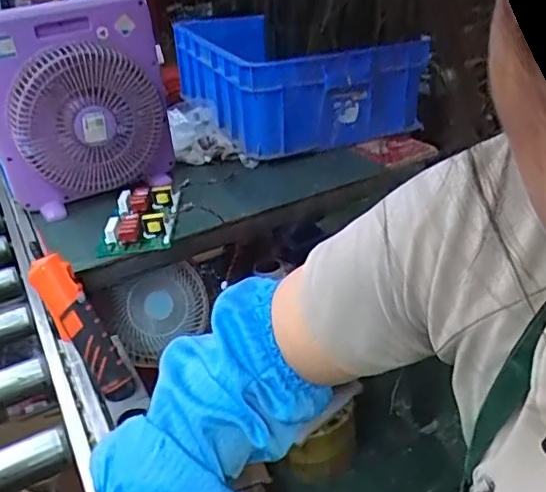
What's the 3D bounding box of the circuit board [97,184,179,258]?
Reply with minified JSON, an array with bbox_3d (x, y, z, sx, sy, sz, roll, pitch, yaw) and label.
[{"bbox_3d":[-0.220,-0.048,0.982,0.116,0.040,0.188,-5,28,3],"label":"circuit board"}]

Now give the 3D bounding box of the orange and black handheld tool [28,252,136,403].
[{"bbox_3d":[-0.229,0.100,0.696,0.039,0.191,0.040,-20,12,45],"label":"orange and black handheld tool"}]

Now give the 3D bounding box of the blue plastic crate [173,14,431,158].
[{"bbox_3d":[0.016,-0.423,1.421,0.404,0.203,0.662,-18,30,-19],"label":"blue plastic crate"}]

